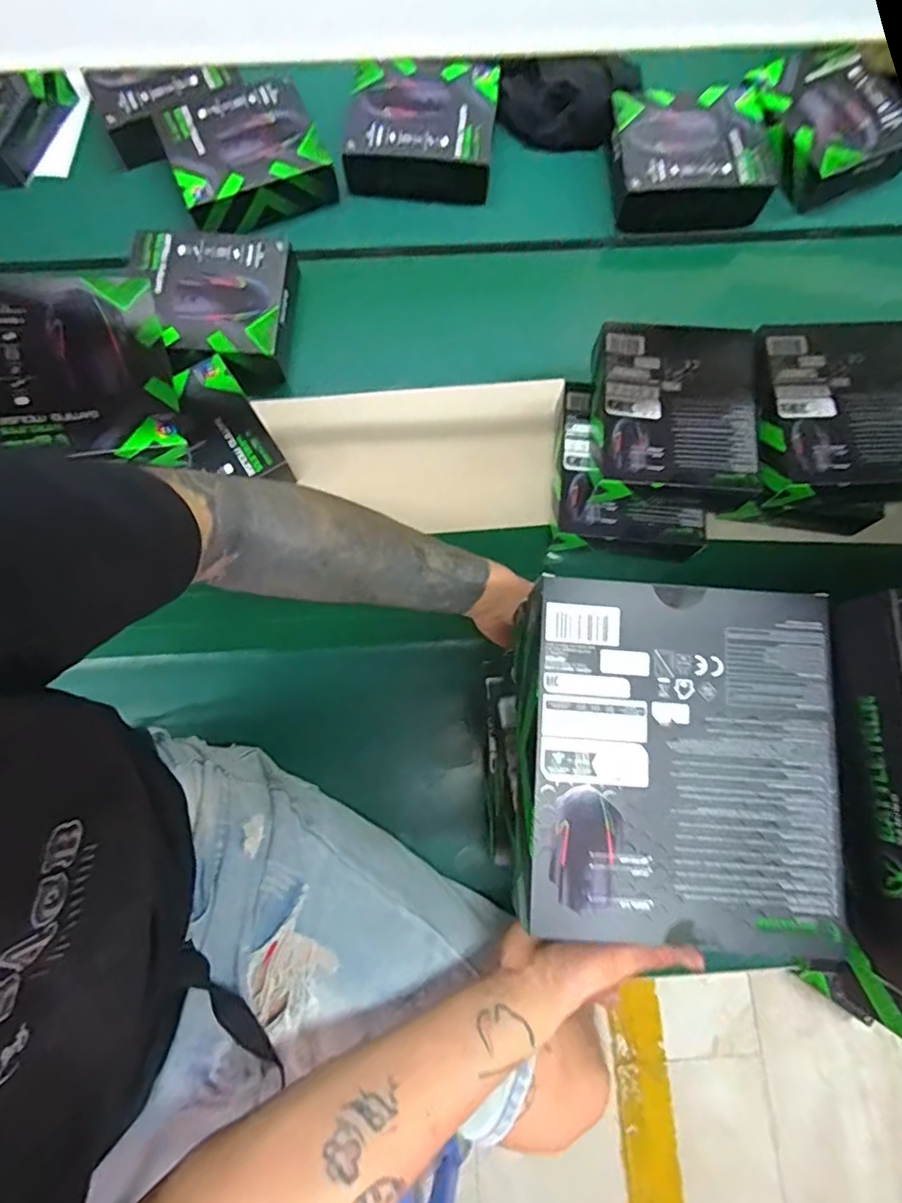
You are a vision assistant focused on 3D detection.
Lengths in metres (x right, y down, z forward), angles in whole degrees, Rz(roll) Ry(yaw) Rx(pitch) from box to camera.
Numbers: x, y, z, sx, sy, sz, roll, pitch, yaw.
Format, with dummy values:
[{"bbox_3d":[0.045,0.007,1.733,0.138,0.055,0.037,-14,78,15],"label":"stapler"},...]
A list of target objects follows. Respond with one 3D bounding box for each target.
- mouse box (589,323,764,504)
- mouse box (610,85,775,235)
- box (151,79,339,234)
[{"bbox_3d":[0.230,-0.192,0.607,0.161,0.054,0.178,0,79,0],"label":"mouse box"},{"bbox_3d":[0.296,-0.550,0.717,0.192,0.047,0.161,-3,79,0],"label":"mouse box"},{"bbox_3d":[-0.247,-0.539,0.708,0.176,0.056,0.154,-22,80,-4],"label":"box"}]

